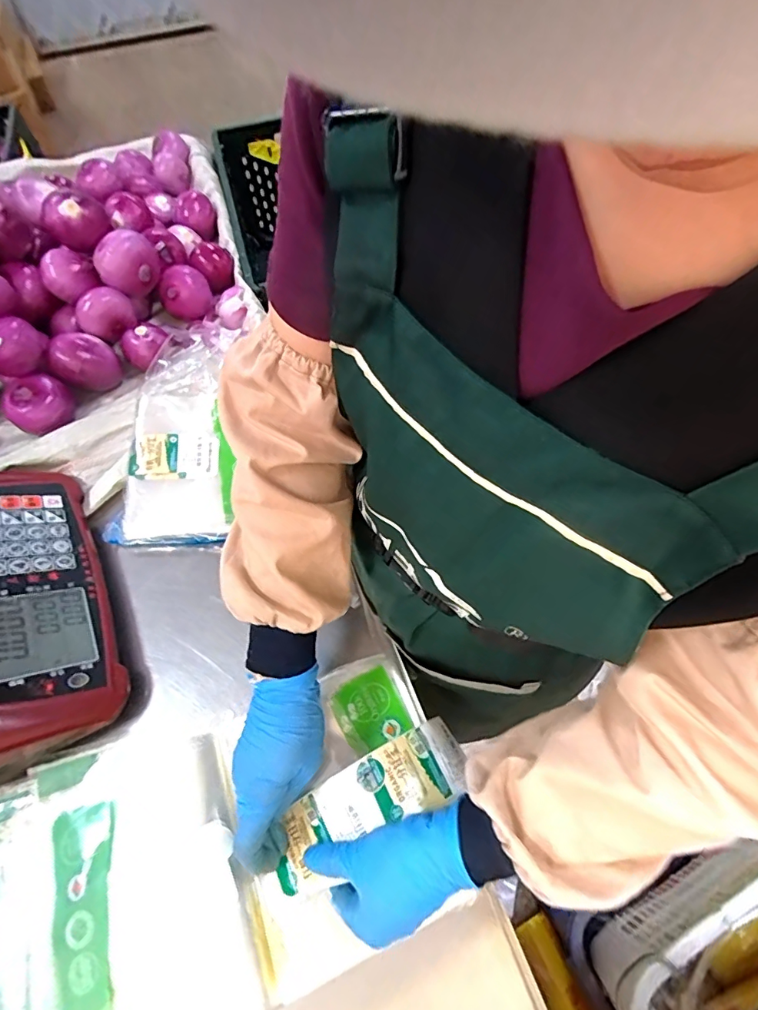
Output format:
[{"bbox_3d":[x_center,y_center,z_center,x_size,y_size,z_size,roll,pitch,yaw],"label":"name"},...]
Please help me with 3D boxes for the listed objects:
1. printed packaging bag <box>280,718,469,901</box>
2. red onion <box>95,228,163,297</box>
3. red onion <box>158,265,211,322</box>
[{"bbox_3d":[-0.008,0.267,0.409,0.191,0.045,0.067,-31,64,-6],"label":"printed packaging bag"},{"bbox_3d":[-0.372,-0.361,0.680,0.084,0.078,0.071,-26,63,-12],"label":"red onion"},{"bbox_3d":[-0.313,-0.341,0.743,0.073,0.066,0.059,-12,61,-5],"label":"red onion"}]

